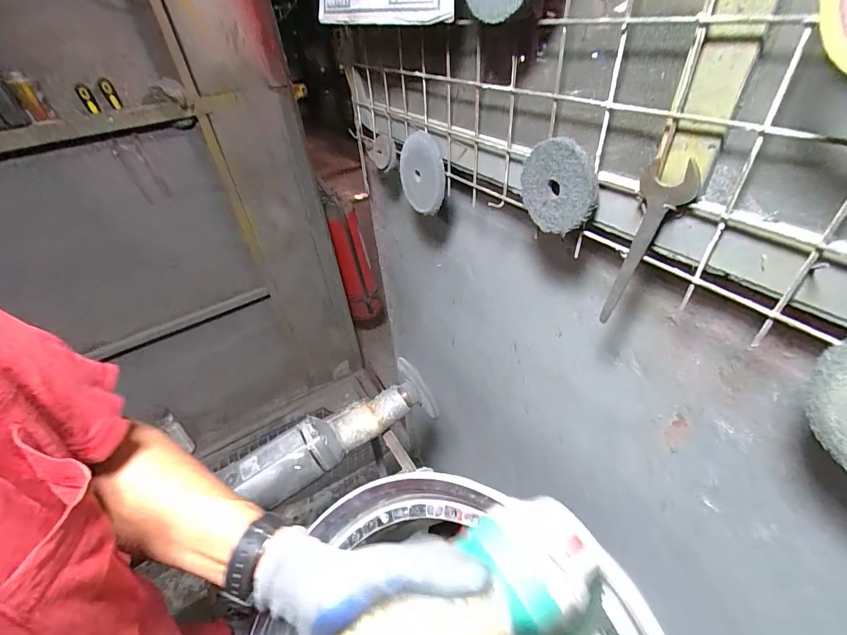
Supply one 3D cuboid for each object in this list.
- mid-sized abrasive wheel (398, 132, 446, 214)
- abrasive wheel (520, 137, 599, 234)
[{"bbox_3d":[-0.004,-0.220,0.595,0.017,0.107,0.119,-22,62,-30],"label":"mid-sized abrasive wheel"},{"bbox_3d":[0.133,-0.130,0.385,0.012,0.085,0.087,-29,45,-25],"label":"abrasive wheel"}]

